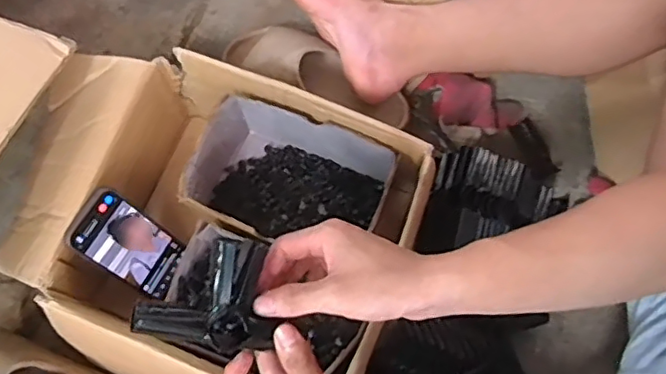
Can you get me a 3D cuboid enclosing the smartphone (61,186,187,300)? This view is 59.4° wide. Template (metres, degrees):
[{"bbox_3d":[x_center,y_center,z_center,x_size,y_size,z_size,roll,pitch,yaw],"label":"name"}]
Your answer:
[{"bbox_3d":[-0.217,0.063,0.630,0.010,0.139,0.072,13,65,38],"label":"smartphone"}]

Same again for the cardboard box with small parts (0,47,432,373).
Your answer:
[{"bbox_3d":[-0.138,0.042,0.655,0.426,0.143,0.346,19,70,6],"label":"cardboard box with small parts"}]

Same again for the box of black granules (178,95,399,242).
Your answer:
[{"bbox_3d":[-0.051,0.002,0.670,0.206,0.094,0.146,21,70,6],"label":"box of black granules"}]

